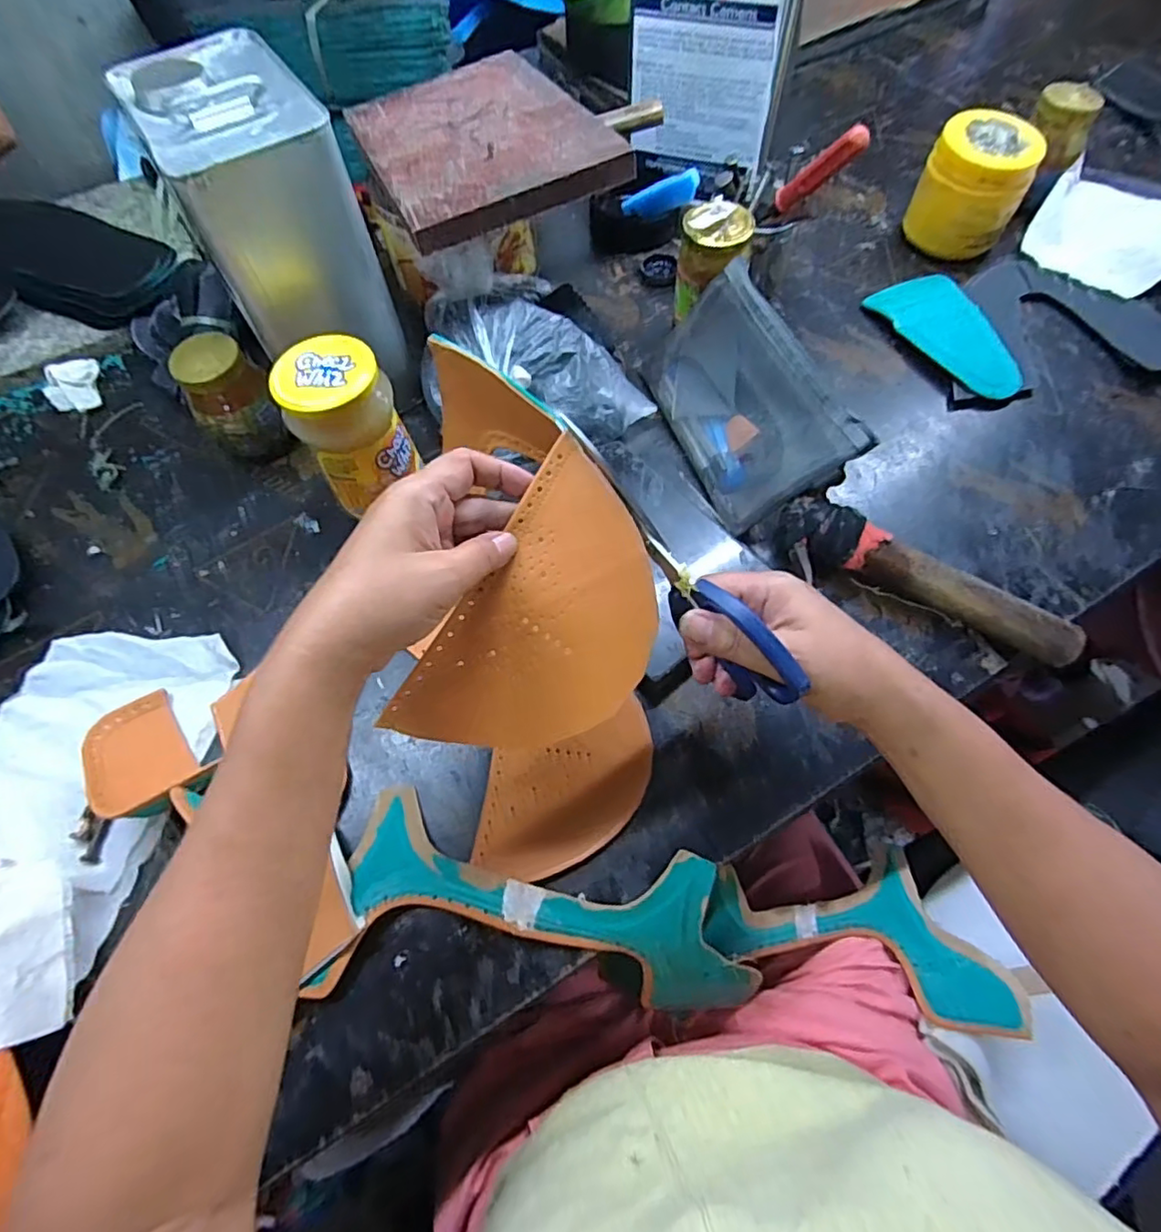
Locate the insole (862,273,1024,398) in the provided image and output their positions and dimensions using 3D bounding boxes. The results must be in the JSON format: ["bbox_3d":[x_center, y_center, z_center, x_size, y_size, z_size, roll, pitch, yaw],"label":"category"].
[{"bbox_3d":[0.356,-0.268,0.575,0.082,0.012,0.164,-24,66,-8],"label":"insole"}]

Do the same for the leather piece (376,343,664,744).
[{"bbox_3d":[-0.032,-0.050,0.357,0.138,0.100,0.228,0,63,0],"label":"leather piece"}]

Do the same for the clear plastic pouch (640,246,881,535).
[{"bbox_3d":[0.133,-0.179,0.502,0.120,0.031,0.197,-34,66,25],"label":"clear plastic pouch"}]

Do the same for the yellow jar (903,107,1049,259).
[{"bbox_3d":[0.398,-0.437,0.613,0.098,0.096,0.095,31,69,17],"label":"yellow jar"}]

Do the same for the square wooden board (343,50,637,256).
[{"bbox_3d":[-0.092,-0.419,0.530,0.183,0.016,0.284,-24,57,-5],"label":"square wooden board"}]

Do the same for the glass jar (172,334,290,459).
[{"bbox_3d":[-0.298,-0.180,0.523,0.061,0.092,0.065,-1,65,3],"label":"glass jar"}]

